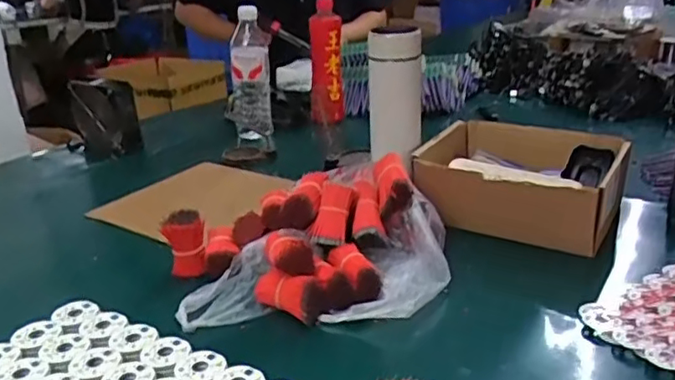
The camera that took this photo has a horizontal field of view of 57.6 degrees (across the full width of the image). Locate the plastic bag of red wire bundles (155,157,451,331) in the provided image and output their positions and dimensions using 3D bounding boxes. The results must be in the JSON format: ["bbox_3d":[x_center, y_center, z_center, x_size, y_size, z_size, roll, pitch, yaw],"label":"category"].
[{"bbox_3d":[-0.028,0.046,0.653,0.293,0.085,0.228,-5,22,-10],"label":"plastic bag of red wire bundles"}]

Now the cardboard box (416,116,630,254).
[{"bbox_3d":[0.233,-0.012,0.766,0.219,0.105,0.194,12,25,29],"label":"cardboard box"}]

